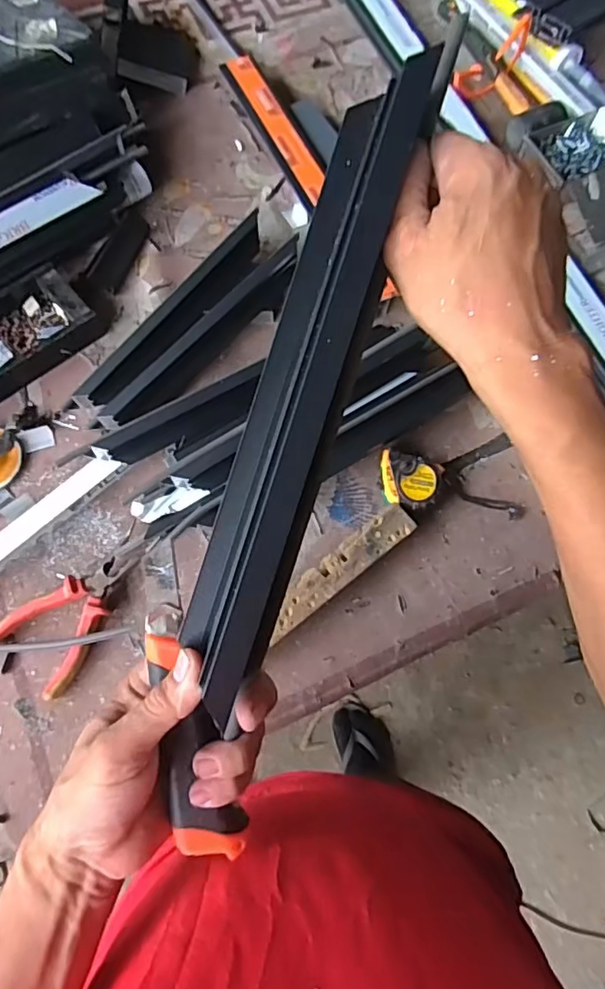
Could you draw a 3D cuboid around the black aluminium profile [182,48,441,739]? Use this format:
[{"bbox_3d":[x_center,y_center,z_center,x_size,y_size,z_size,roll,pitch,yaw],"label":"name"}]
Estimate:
[{"bbox_3d":[-0.001,-0.053,0.286,0.048,0.040,0.311,17,91,3],"label":"black aluminium profile"}]

